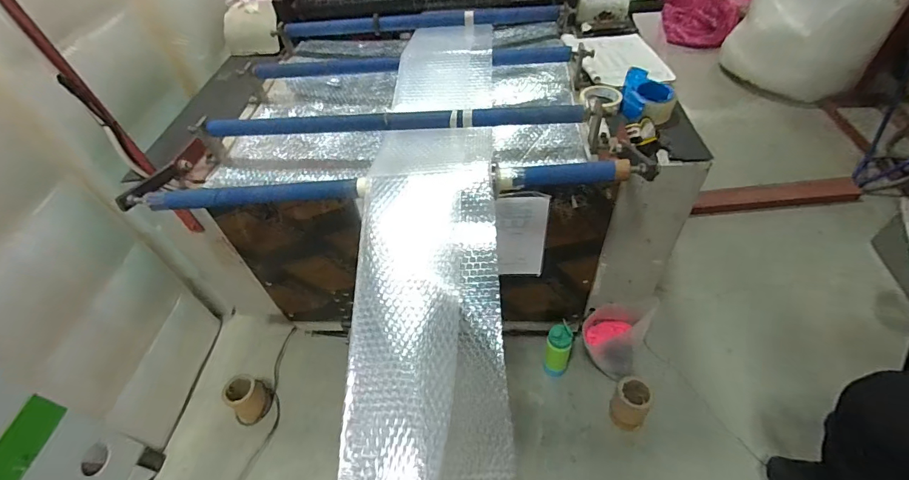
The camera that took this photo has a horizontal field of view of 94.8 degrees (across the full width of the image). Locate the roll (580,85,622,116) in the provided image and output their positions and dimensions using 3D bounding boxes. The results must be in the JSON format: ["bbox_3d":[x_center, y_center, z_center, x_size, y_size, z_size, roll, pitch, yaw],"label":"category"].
[{"bbox_3d":[0.352,-0.338,1.007,0.097,0.023,0.099,-3,48,3],"label":"roll"}]

